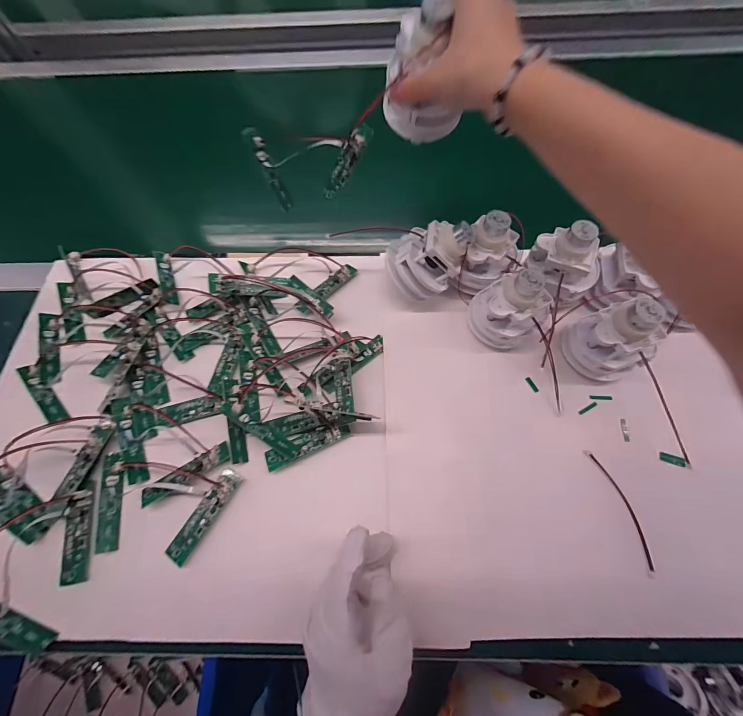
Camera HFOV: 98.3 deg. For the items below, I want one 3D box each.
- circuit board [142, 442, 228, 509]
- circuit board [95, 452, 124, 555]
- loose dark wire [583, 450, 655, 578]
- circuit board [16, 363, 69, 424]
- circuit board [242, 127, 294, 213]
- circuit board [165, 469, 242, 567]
[{"bbox_3d":[-0.172,0.107,0.297,0.083,0.011,0.020,-30,69,-13],"label":"circuit board"},{"bbox_3d":[-0.238,0.129,0.292,0.020,0.005,0.083,-11,66,-5],"label":"circuit board"},{"bbox_3d":[0.224,0.133,0.287,0.016,0.005,0.104,-15,67,-7],"label":"loose dark wire"},{"bbox_3d":[-0.338,0.035,0.331,0.075,0.006,0.016,50,46,9],"label":"circuit board"},{"bbox_3d":[-0.113,-0.208,0.359,0.017,0.084,0.013,-32,39,-9],"label":"circuit board"},{"bbox_3d":[-0.149,0.139,0.288,0.021,0.009,0.083,28,69,12],"label":"circuit board"}]

